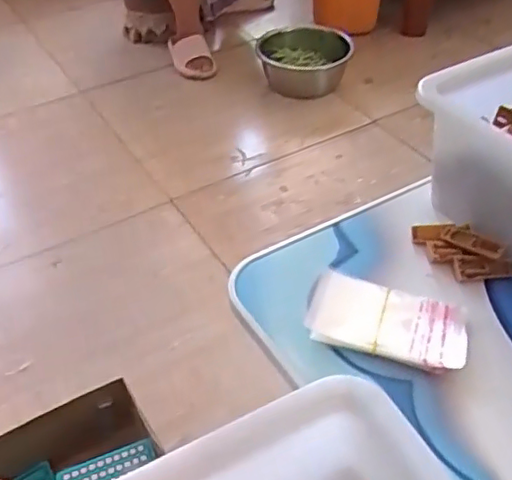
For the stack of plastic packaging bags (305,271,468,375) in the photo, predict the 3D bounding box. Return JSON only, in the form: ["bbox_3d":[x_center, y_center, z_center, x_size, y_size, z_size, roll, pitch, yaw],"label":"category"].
[{"bbox_3d":[0.097,0.060,0.444,0.114,0.011,0.064,12,45,14],"label":"stack of plastic packaging bags"}]

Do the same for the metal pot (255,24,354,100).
[{"bbox_3d":[0.140,-0.541,1.793,0.272,0.109,0.253,-1,43,1],"label":"metal pot"}]

